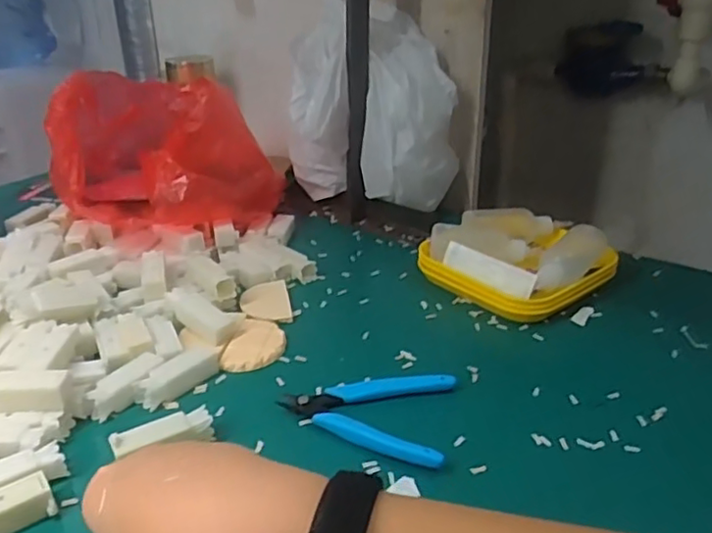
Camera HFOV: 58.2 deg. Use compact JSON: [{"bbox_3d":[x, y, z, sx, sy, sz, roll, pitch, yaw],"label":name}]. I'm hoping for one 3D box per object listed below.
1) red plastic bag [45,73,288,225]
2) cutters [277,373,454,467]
[{"bbox_3d":[-0.212,-0.122,0.684,0.196,0.140,0.196,-17,31,-27],"label":"red plastic bag"},{"bbox_3d":[0.012,0.095,0.441,0.117,0.011,0.083,10,29,22],"label":"cutters"}]

